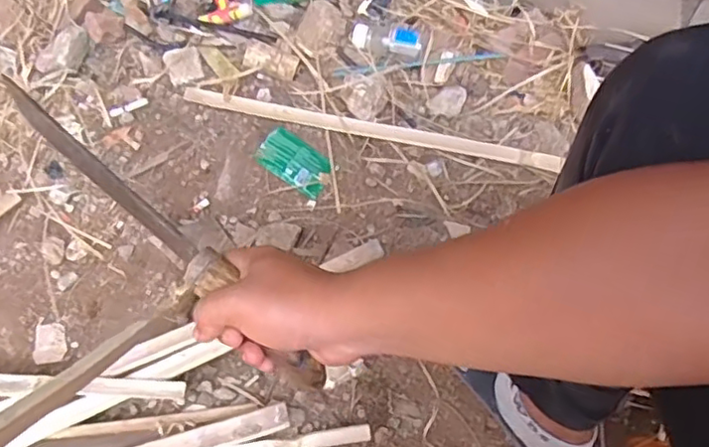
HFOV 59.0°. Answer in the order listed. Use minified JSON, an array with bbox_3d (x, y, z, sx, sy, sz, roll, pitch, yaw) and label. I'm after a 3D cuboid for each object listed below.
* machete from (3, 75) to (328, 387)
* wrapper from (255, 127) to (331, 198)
[{"bbox_3d":[-0.145,0.001,0.455,0.327,0.027,0.027,41,74,10],"label":"machete"},{"bbox_3d":[-0.075,-0.080,0.791,0.094,0.006,0.055,31,72,11],"label":"wrapper"}]

